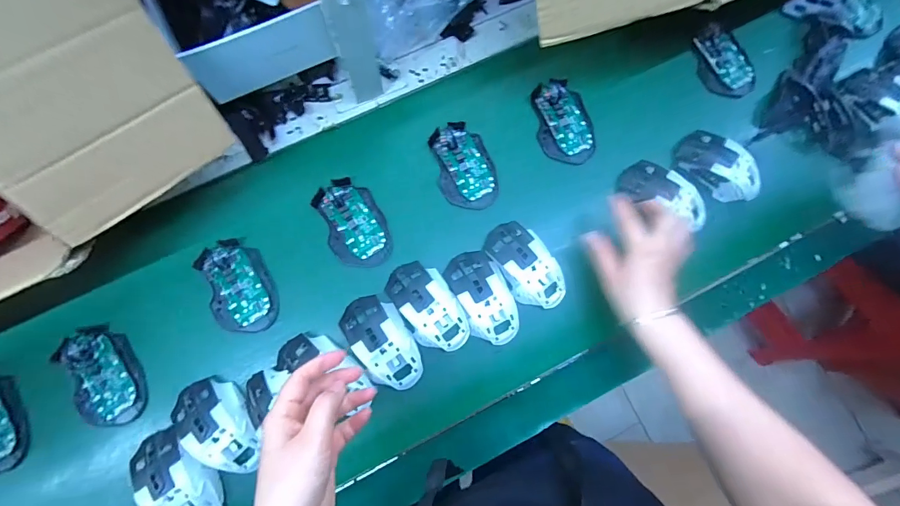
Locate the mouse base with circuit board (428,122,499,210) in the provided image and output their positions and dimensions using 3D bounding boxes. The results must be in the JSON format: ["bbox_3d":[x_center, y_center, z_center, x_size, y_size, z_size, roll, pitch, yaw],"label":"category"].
[{"bbox_3d":[0.020,-0.114,0.528,0.071,0.026,0.114,-15,82,-5],"label":"mouse base with circuit board"}]

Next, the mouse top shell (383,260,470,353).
[{"bbox_3d":[-0.025,0.062,0.481,0.062,0.024,0.115,-33,83,-7],"label":"mouse top shell"}]

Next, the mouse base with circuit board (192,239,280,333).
[{"bbox_3d":[-0.253,0.039,0.490,0.073,0.020,0.114,-19,82,-5],"label":"mouse base with circuit board"}]

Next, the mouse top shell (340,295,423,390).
[{"bbox_3d":[-0.077,0.104,0.473,0.063,0.028,0.114,-30,83,-7],"label":"mouse top shell"}]

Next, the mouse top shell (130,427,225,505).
[{"bbox_3d":[-0.293,0.248,0.444,0.061,0.035,0.115,-36,84,-7],"label":"mouse top shell"}]

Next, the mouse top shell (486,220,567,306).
[{"bbox_3d":[0.093,0.014,0.496,0.062,0.029,0.114,-32,83,-7],"label":"mouse top shell"}]

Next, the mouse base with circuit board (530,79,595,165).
[{"bbox_3d":[0.154,-0.176,0.546,0.071,0.030,0.110,-13,81,-4],"label":"mouse base with circuit board"}]

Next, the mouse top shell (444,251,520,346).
[{"bbox_3d":[0.042,0.053,0.489,0.062,0.027,0.115,-24,82,-6],"label":"mouse top shell"}]

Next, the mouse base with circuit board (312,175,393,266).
[{"bbox_3d":[-0.120,-0.038,0.512,0.071,0.029,0.111,-23,82,-6],"label":"mouse base with circuit board"}]

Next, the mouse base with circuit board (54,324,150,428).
[{"bbox_3d":[-0.396,0.141,0.469,0.071,0.016,0.116,-26,83,-6],"label":"mouse base with circuit board"}]

